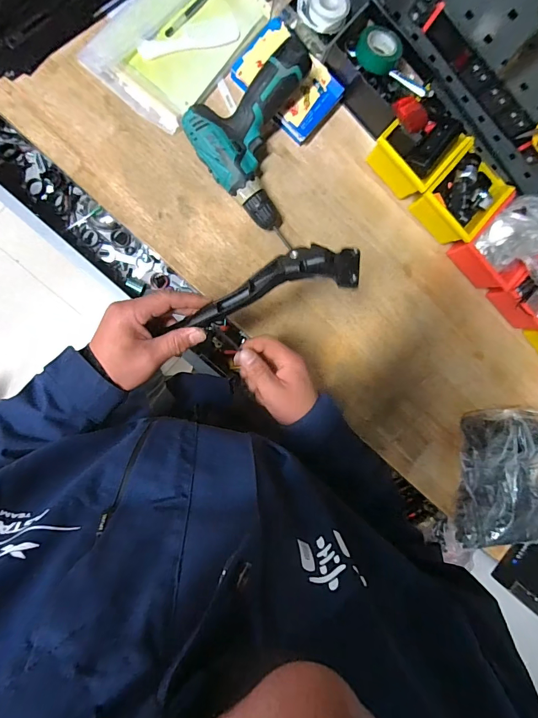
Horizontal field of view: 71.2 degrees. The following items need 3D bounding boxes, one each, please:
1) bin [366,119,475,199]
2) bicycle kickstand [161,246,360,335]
[{"bbox_3d":[0.235,-0.329,0.593,0.123,0.077,0.105,-44,97,-4],"label":"bin"},{"bbox_3d":[-0.014,-0.068,0.396,0.217,0.036,0.051,-18,95,20],"label":"bicycle kickstand"}]

